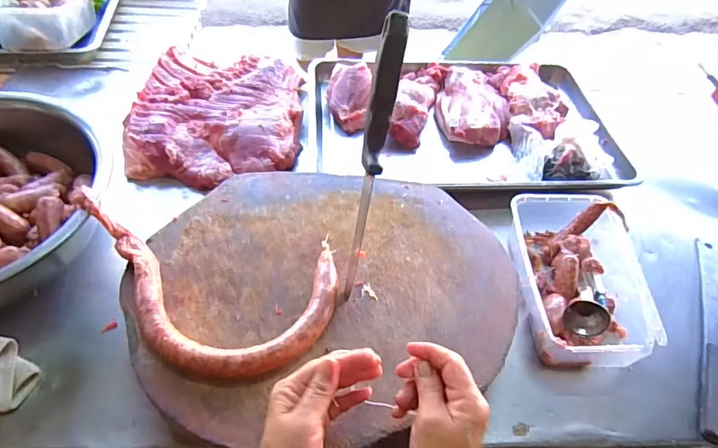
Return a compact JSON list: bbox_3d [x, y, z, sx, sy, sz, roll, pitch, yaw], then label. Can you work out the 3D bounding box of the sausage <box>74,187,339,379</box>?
[{"bbox_3d":[-0.201,0.061,0.520,0.345,0.028,0.188,17,51,7],"label":"sausage"}]

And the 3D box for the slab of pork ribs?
[{"bbox_3d":[-0.263,-0.209,0.847,0.306,0.052,0.326,1,51,-5],"label":"slab of pork ribs"}]

